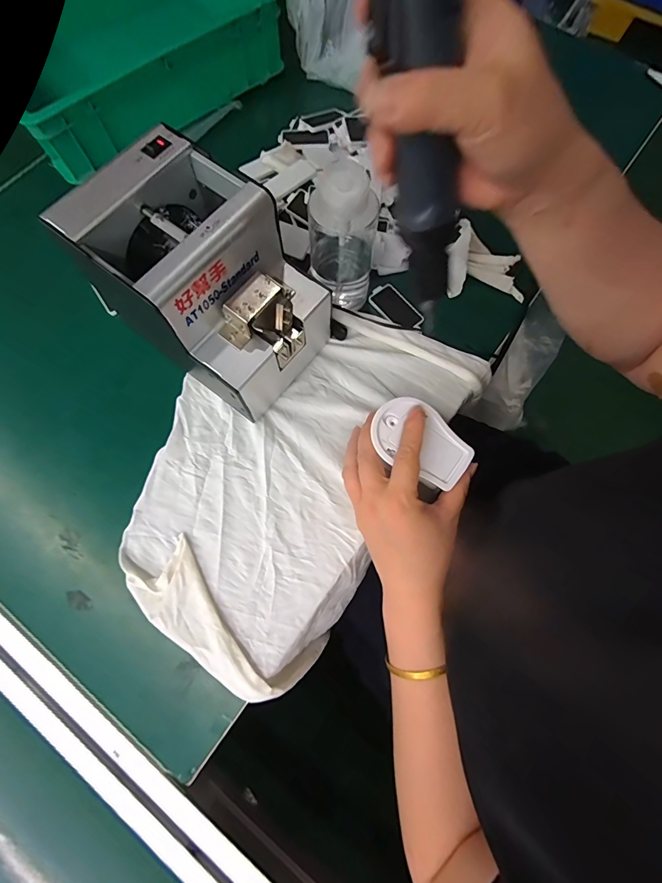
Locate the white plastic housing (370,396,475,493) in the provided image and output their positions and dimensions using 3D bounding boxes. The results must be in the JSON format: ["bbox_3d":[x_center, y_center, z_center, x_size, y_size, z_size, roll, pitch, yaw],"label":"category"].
[{"bbox_3d":[0.076,0.000,0.329,0.086,0.011,0.058,42,78,10],"label":"white plastic housing"}]

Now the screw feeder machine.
[{"bbox_3d":[-0.105,-0.136,0.344,0.178,0.141,0.131,33,76,8],"label":"screw feeder machine"}]

